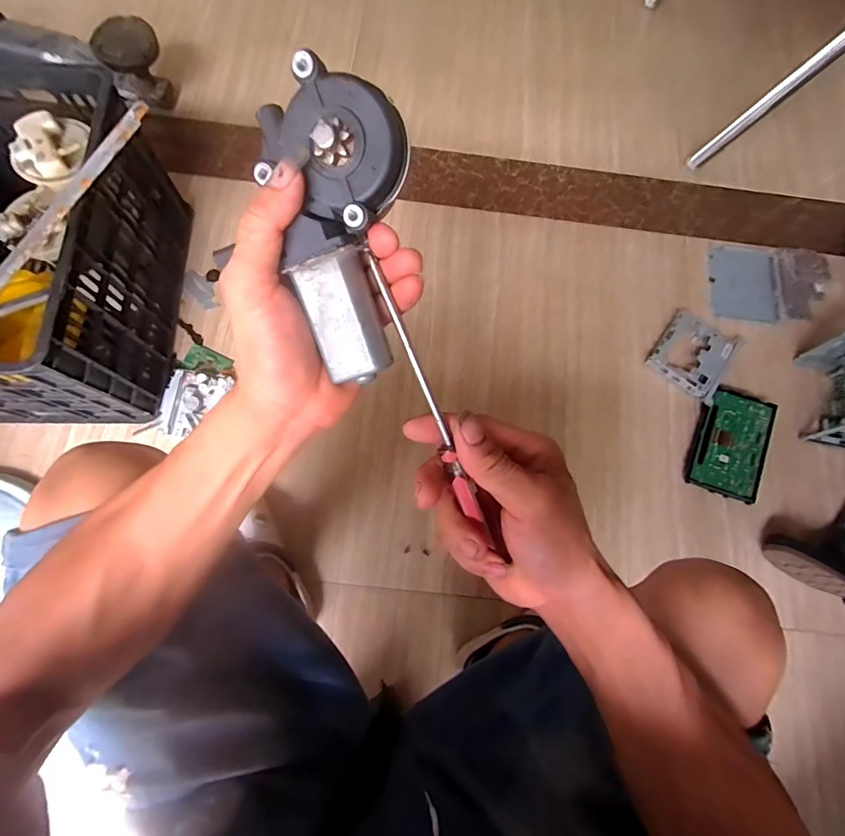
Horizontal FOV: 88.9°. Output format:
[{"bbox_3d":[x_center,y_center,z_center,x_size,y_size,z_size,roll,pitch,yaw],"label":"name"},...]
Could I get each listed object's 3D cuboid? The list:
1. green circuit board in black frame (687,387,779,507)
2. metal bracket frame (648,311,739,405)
[{"bbox_3d":[0.589,0.048,0.819,0.117,0.013,0.199,18,78,21],"label":"green circuit board in black frame"},{"bbox_3d":[0.546,-0.131,0.865,0.136,0.033,0.158,33,76,7],"label":"metal bracket frame"}]

